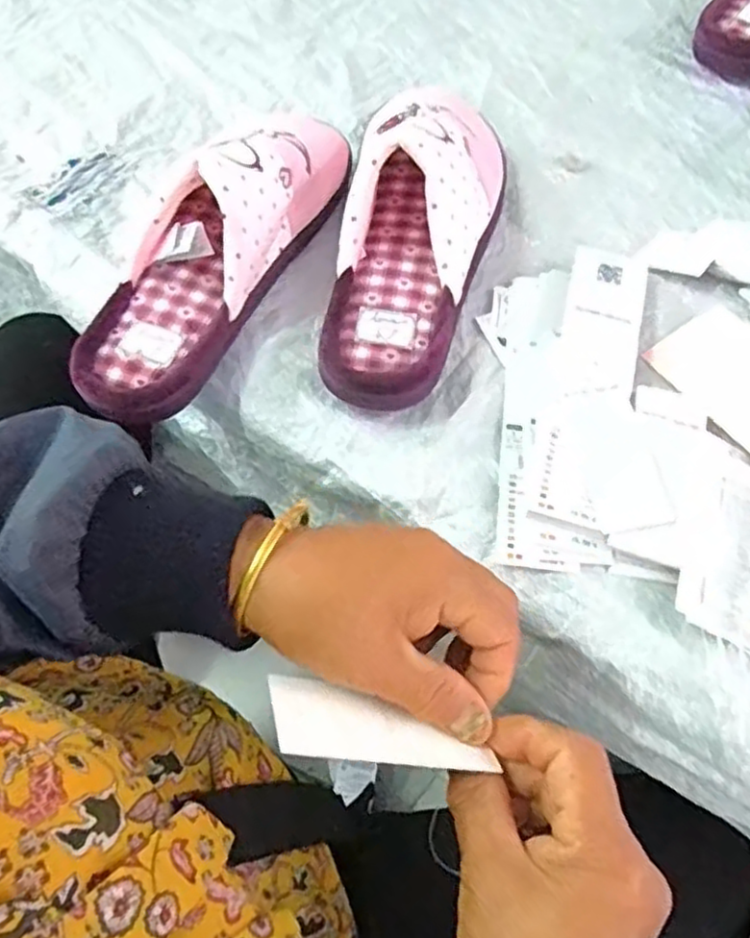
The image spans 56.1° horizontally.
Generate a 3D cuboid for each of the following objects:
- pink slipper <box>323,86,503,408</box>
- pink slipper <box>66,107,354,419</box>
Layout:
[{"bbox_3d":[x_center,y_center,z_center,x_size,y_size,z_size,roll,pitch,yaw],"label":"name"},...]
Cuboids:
[{"bbox_3d":[0.022,-0.146,0.429,0.085,0.083,0.209,16,67,7],"label":"pink slipper"},{"bbox_3d":[-0.104,-0.134,0.425,0.084,0.085,0.228,27,69,11],"label":"pink slipper"}]

